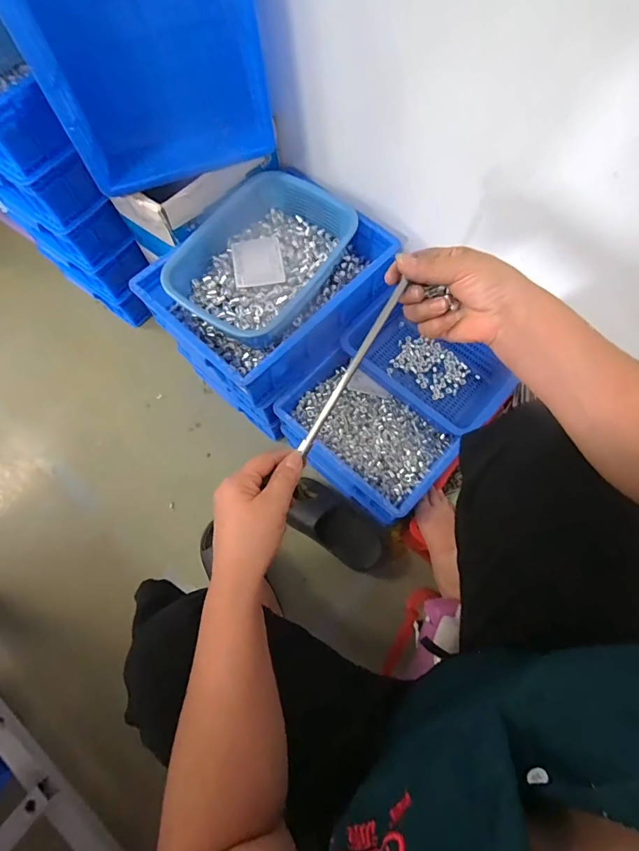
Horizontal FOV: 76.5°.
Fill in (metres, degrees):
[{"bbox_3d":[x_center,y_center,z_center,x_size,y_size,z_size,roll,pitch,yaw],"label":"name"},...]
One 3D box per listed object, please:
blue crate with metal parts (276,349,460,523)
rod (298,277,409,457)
[{"bbox_3d":[0.090,0.010,0.784,0.304,0.104,0.227,38,74,14],"label":"blue crate with metal parts"},{"bbox_3d":[0.030,-0.052,0.369,0.009,0.009,0.176,32,94,12],"label":"rod"}]

